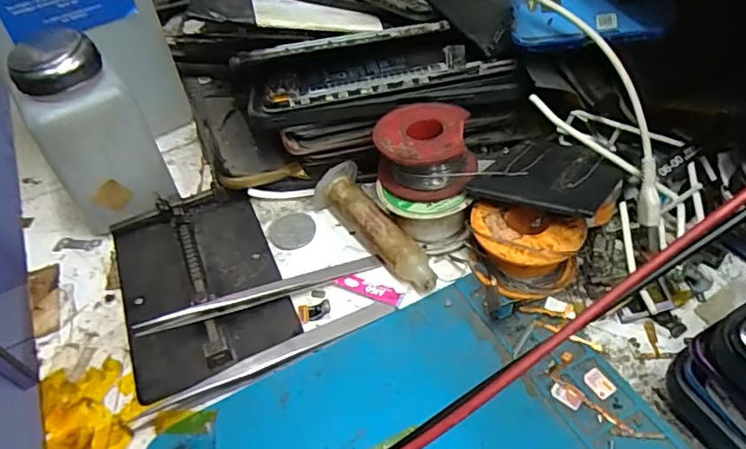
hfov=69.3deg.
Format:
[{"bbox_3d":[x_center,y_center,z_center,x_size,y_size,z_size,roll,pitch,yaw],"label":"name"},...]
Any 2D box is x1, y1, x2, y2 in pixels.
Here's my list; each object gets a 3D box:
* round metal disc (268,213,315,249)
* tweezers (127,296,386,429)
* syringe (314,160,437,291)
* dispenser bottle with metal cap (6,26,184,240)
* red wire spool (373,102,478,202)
[{"bbox_3d":[-0.046,0.003,0.308,0.026,0.004,0.026,-3,48,3],"label":"round metal disc"},{"bbox_3d":[-0.047,0.062,0.250,0.126,0.007,0.010,-24,50,-15],"label":"tweezers"},{"bbox_3d":[0.003,0.001,0.291,0.025,0.022,0.091,-31,52,-21],"label":"syringe"},{"bbox_3d":[-0.153,-0.049,0.298,0.054,0.101,0.055,-24,50,-15],"label":"dispenser bottle with metal cap"},{"bbox_3d":[0.026,-0.041,0.284,0.048,0.029,0.053,-5,48,2],"label":"red wire spool"}]

